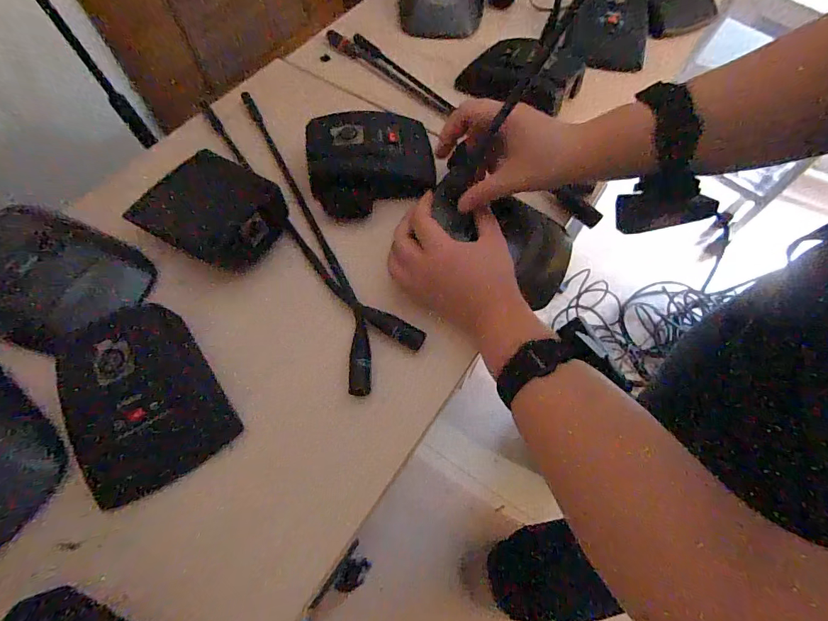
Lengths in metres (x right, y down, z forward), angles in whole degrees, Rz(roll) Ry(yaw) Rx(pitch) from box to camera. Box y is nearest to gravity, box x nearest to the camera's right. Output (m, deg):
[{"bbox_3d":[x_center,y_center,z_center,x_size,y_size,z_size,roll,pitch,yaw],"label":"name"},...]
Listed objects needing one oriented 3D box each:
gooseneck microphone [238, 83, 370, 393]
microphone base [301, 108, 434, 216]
[{"bbox_3d":[-0.117,-0.108,0.415,0.033,0.016,0.411,-21,66,-10],"label":"gooseneck microphone"},{"bbox_3d":[-0.044,-0.156,0.423,0.130,0.045,0.113,-8,64,-4],"label":"microphone base"}]

